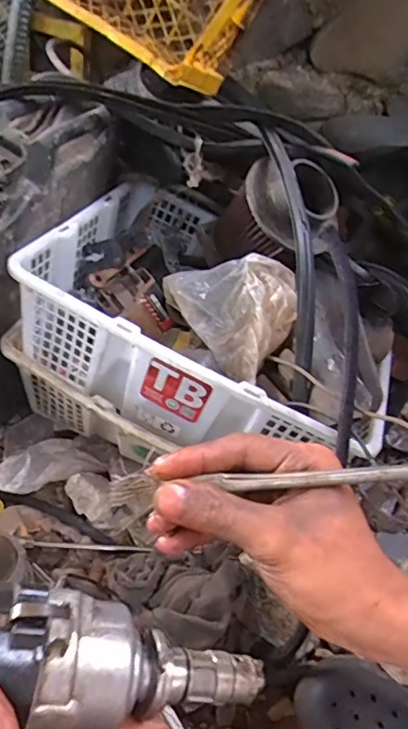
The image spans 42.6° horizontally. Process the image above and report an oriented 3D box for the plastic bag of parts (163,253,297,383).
[{"bbox_3d":[0.034,-0.077,0.652,0.101,0.103,0.165,-33,55,-30],"label":"plastic bag of parts"}]

